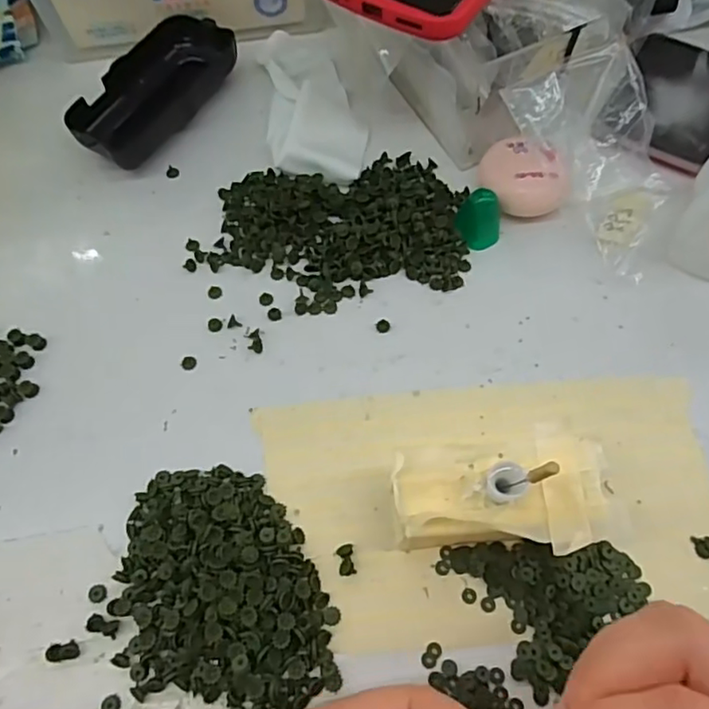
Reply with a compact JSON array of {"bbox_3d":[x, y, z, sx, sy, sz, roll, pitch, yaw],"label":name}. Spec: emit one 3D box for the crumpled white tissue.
[{"bbox_3d":[-0.025,-0.154,0.354,0.054,0.014,0.123,-8,65,-2],"label":"crumpled white tissue"}]

